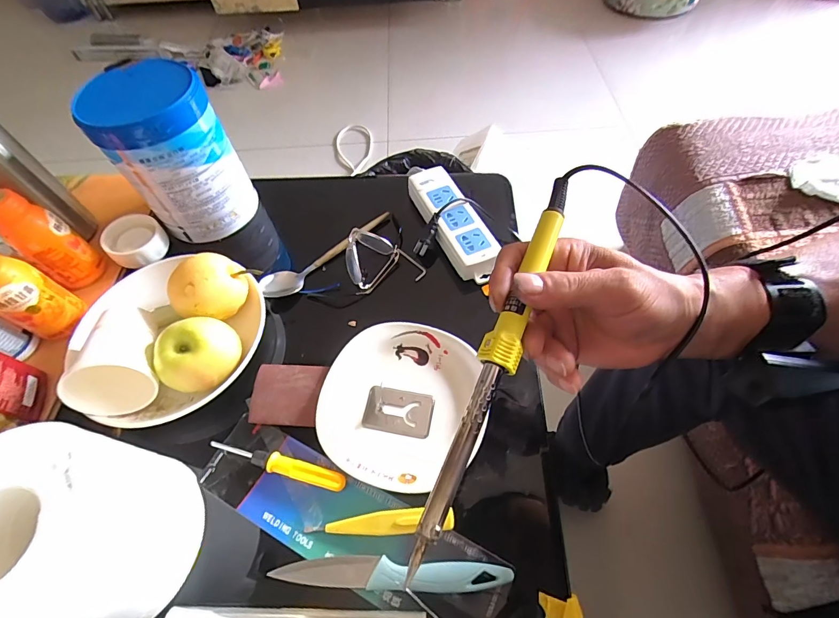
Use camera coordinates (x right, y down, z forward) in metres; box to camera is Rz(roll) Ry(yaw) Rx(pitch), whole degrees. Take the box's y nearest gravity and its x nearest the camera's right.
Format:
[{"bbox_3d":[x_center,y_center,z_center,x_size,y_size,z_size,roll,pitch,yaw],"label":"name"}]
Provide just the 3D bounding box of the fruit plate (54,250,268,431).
[{"bbox_3d":[-0.260,0.025,0.404,0.162,0.076,0.174,-1,59,2],"label":"fruit plate"}]

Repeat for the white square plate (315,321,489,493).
[{"bbox_3d":[-0.019,0.091,0.396,0.157,0.018,0.160,9,60,8],"label":"white square plate"}]

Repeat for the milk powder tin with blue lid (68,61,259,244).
[{"bbox_3d":[-0.289,-0.182,0.478,0.122,0.175,0.102,-32,63,-16],"label":"milk powder tin with blue lid"}]

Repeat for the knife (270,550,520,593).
[{"bbox_3d":[-0.023,0.214,0.321,0.188,0.009,0.023,2,59,4],"label":"knife"}]

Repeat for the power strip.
[{"bbox_3d":[0.043,-0.114,0.511,0.063,0.030,0.183,-24,61,-12],"label":"power strip"}]

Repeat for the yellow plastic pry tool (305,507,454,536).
[{"bbox_3d":[-0.034,0.183,0.338,0.125,0.010,0.019,-5,59,0],"label":"yellow plastic pry tool"}]

